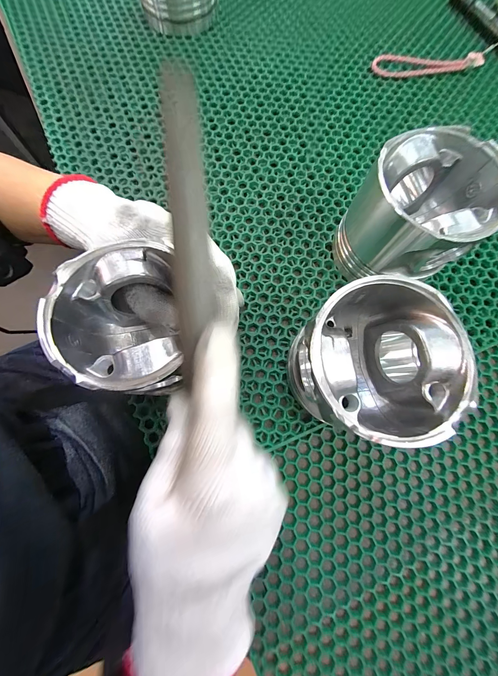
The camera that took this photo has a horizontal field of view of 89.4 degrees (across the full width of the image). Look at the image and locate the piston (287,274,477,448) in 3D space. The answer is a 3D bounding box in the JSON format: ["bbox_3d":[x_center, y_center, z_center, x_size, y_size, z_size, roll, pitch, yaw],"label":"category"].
[{"bbox_3d":[0.078,0.018,0.182,0.085,0.090,0.090,0,77,-1],"label":"piston"}]

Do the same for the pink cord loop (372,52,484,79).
[{"bbox_3d":[0.217,-0.329,0.305,0.134,0.006,0.032,0,77,-1],"label":"pink cord loop"}]

